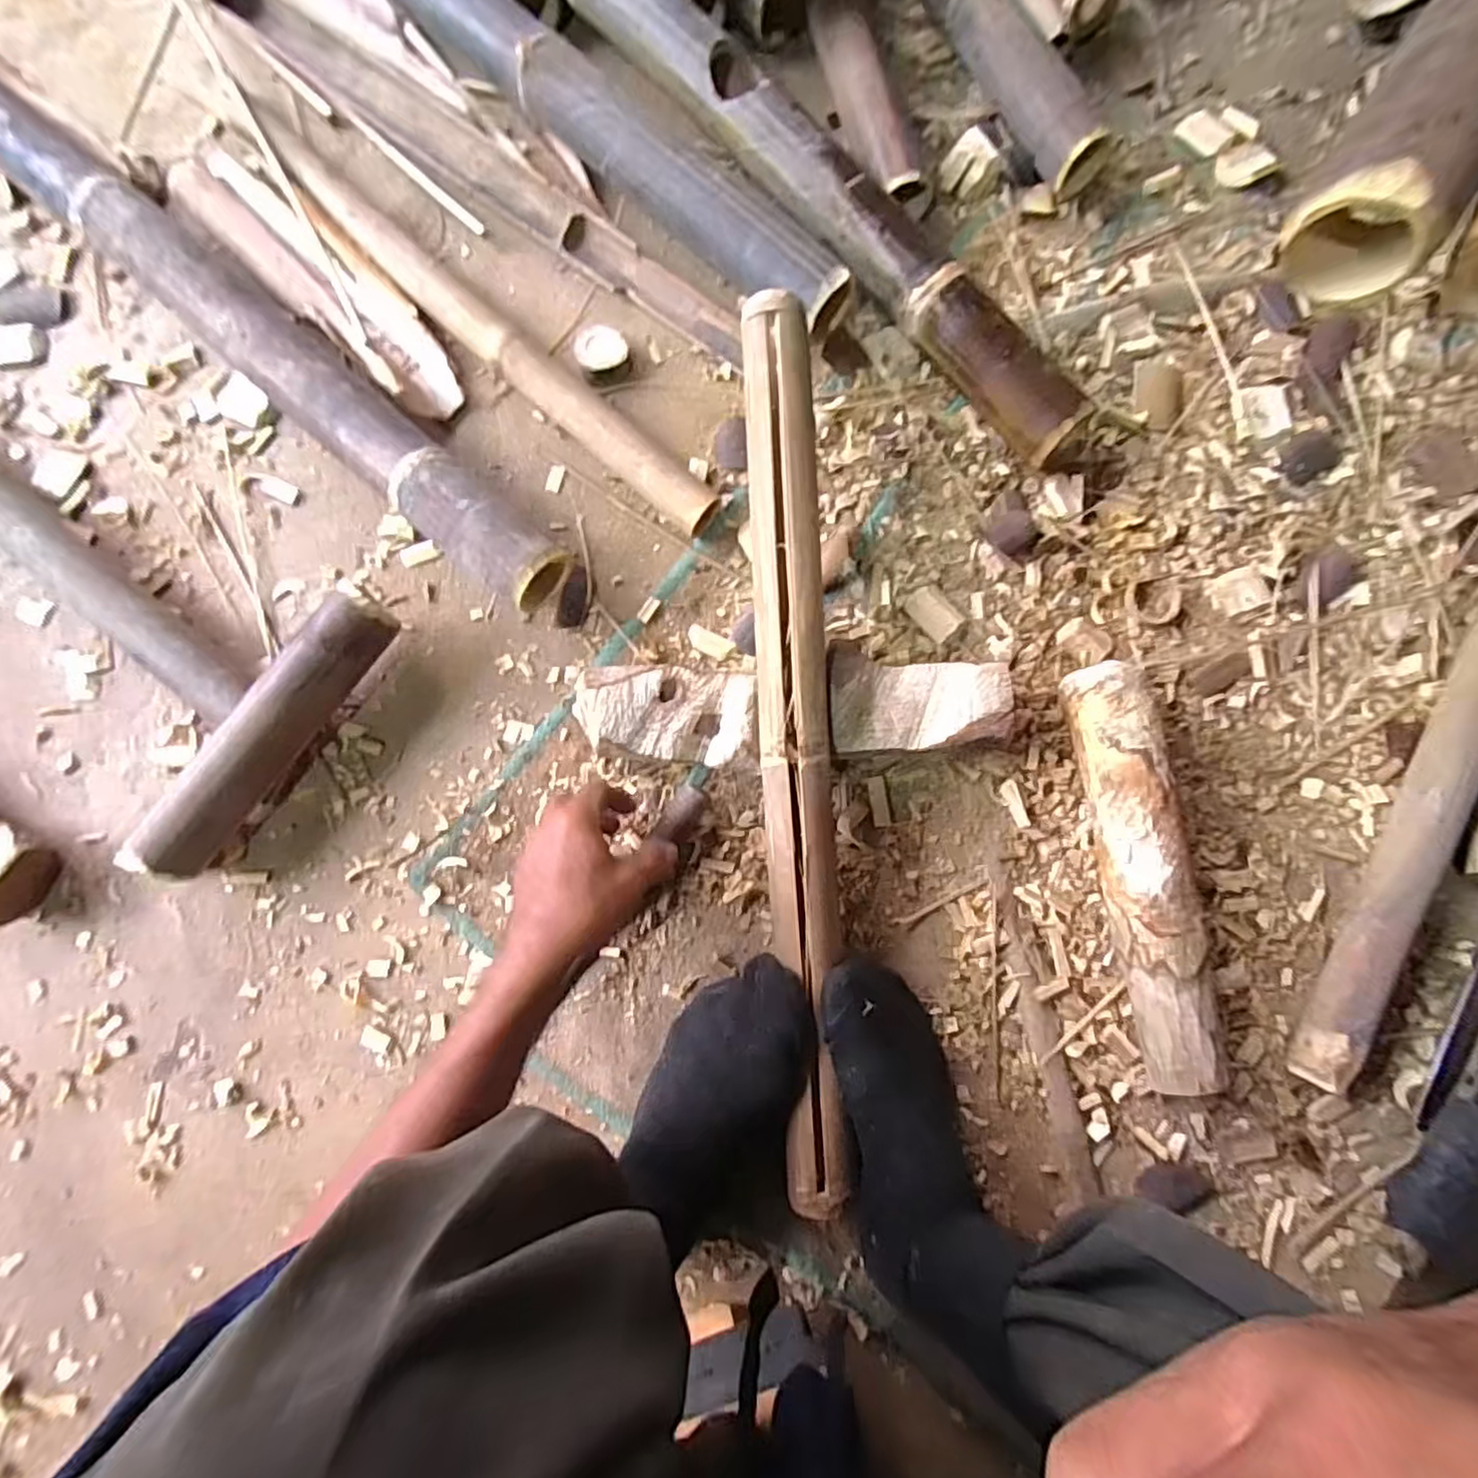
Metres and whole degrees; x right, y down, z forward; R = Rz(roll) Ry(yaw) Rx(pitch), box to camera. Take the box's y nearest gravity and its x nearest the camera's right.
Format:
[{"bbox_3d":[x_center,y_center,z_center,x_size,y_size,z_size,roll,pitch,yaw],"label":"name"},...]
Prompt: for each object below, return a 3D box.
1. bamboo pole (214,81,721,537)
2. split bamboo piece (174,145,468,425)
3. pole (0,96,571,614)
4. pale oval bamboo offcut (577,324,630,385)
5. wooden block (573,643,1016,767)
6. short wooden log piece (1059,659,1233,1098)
[{"bbox_3d":[-0.249,-0.388,0.615,0.604,0.041,0.052,42,85,6],"label":"bamboo pole"},{"bbox_3d":[-0.390,-0.428,0.632,0.365,0.032,0.077,42,85,6],"label":"split bamboo piece"},{"bbox_3d":[-0.685,-0.560,0.640,1.402,0.074,0.061,40,85,6],"label":"pole"},{"bbox_3d":[-0.123,-0.348,0.624,0.045,0.022,0.044,-14,82,-1],"label":"pale oval bamboo offcut"},{"bbox_3d":[0.041,-0.024,0.551,0.322,0.066,0.080,-5,82,0],"label":"wooden block"},{"bbox_3d":[0.306,0.101,0.530,0.054,0.064,0.313,-8,82,0],"label":"short wooden log piece"}]

